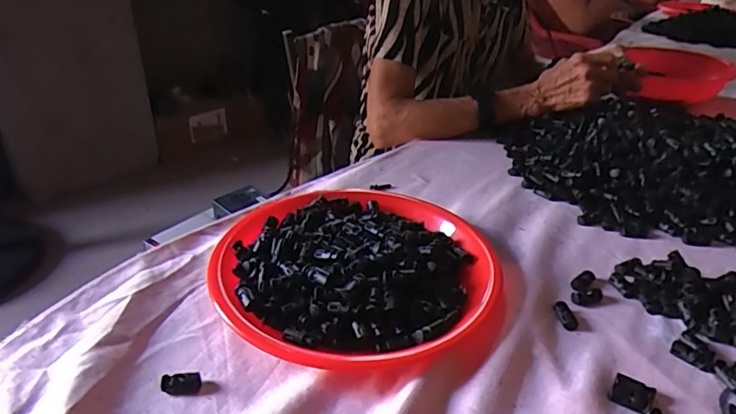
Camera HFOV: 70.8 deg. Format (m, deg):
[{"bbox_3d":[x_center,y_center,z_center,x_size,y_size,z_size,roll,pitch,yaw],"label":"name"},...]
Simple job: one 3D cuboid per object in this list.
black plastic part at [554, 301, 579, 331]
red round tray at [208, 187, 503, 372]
[{"bbox_3d":[0.173,0.095,0.454,0.016,0.006,0.031,-5,32,-6],"label":"black plastic part"},{"bbox_3d":[-0.009,0.049,0.494,0.249,0.038,0.249,-1,31,1],"label":"red round tray"}]

